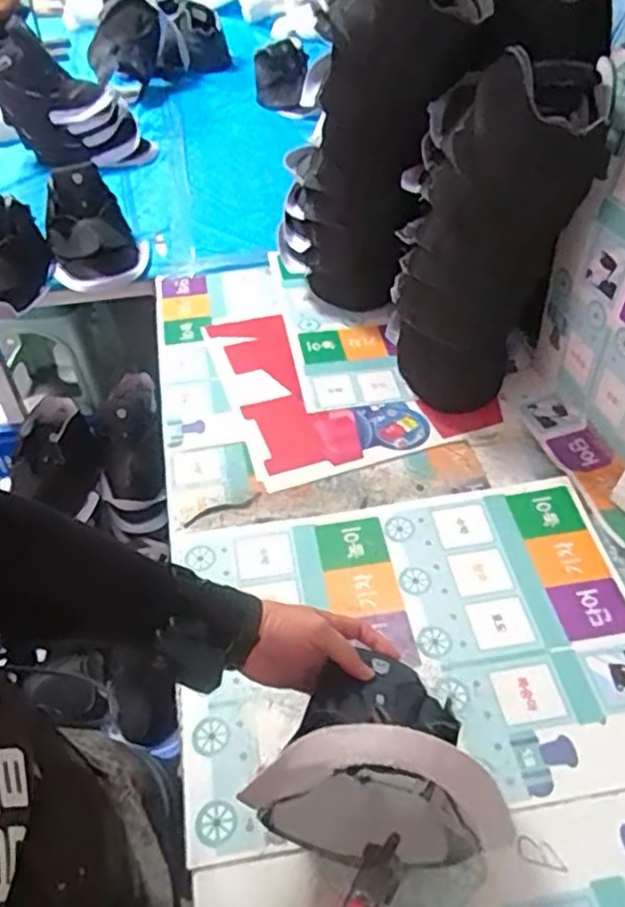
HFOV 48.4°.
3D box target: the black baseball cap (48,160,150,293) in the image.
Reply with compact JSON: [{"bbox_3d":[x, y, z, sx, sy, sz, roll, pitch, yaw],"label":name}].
[{"bbox_3d":[-0.414,-0.433,1.312,0.177,0.148,0.169,-14,47,-12],"label":"black baseball cap"}]

